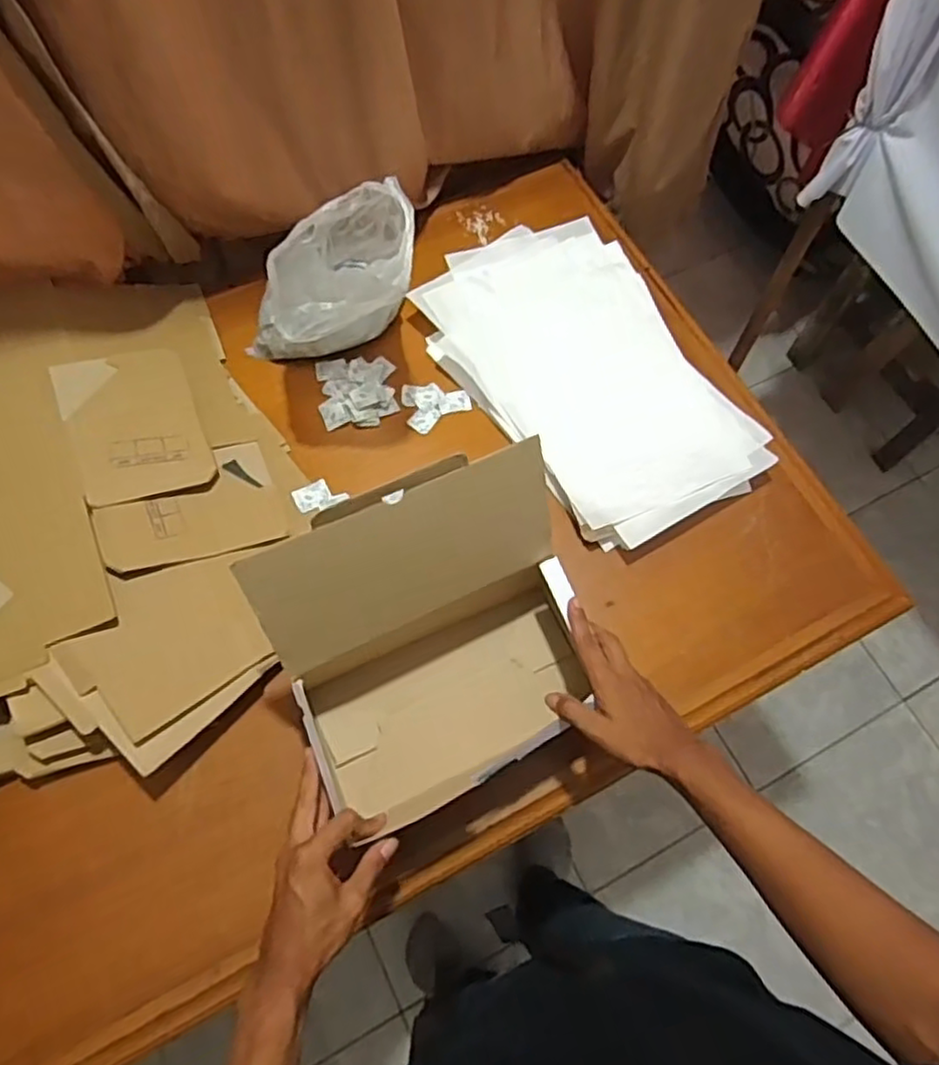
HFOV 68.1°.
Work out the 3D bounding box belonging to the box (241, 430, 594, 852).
[{"bbox_3d":[-0.035,0.107,0.683,0.279,0.179,0.252,-22,70,-12],"label":"box"}]

